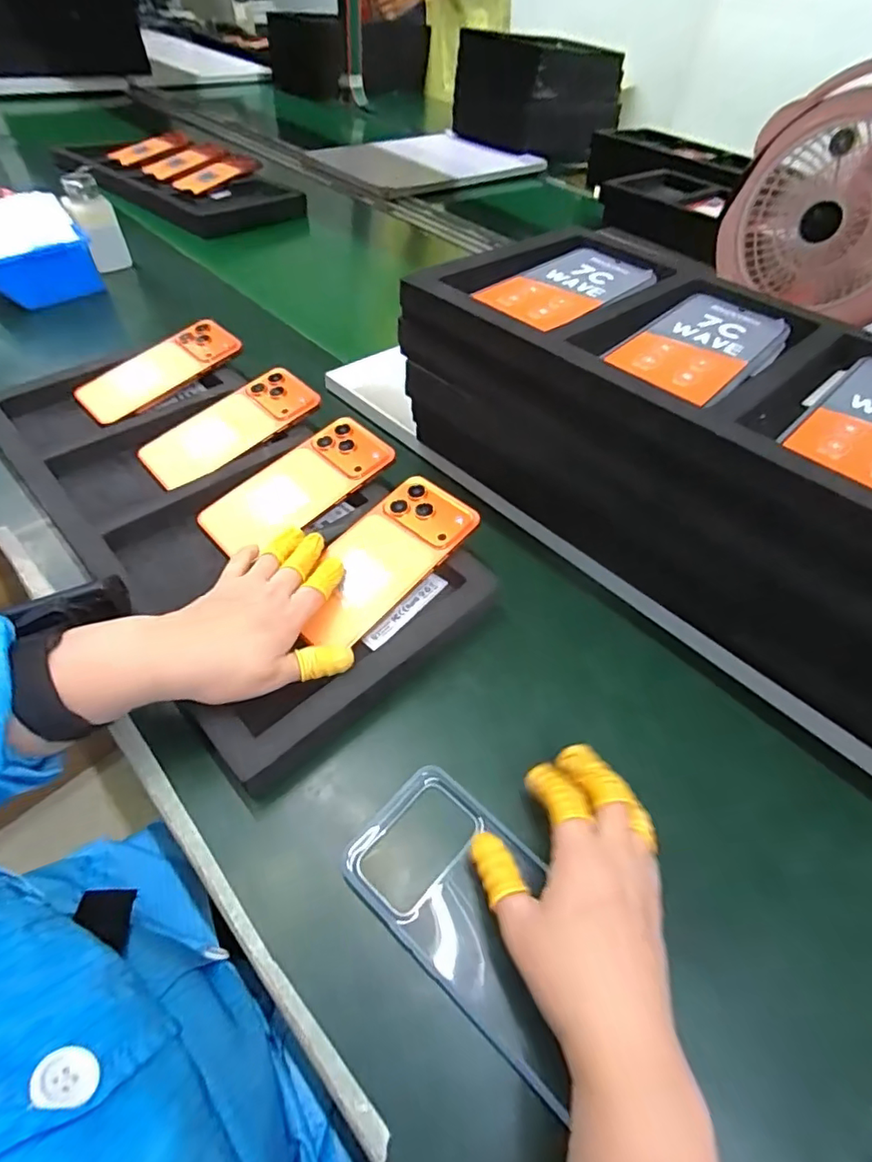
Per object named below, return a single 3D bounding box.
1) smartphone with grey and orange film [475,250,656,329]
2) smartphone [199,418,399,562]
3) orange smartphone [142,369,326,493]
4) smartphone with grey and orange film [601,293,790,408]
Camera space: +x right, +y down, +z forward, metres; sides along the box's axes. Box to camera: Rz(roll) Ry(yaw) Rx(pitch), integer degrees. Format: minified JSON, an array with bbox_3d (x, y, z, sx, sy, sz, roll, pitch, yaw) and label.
[{"bbox_3d":[0.108,-0.232,0.423,0.083,0.008,0.159,39,56,24],"label":"smartphone with grey and orange film"},{"bbox_3d":[-0.118,-0.081,0.461,0.162,0.007,0.076,-40,67,-14],"label":"smartphone"},{"bbox_3d":[-0.191,-0.145,0.505,0.164,0.012,0.081,-38,62,-17],"label":"orange smartphone"},{"bbox_3d":[0.188,-0.165,0.375,0.083,0.008,0.154,36,55,22],"label":"smartphone with grey and orange film"}]

